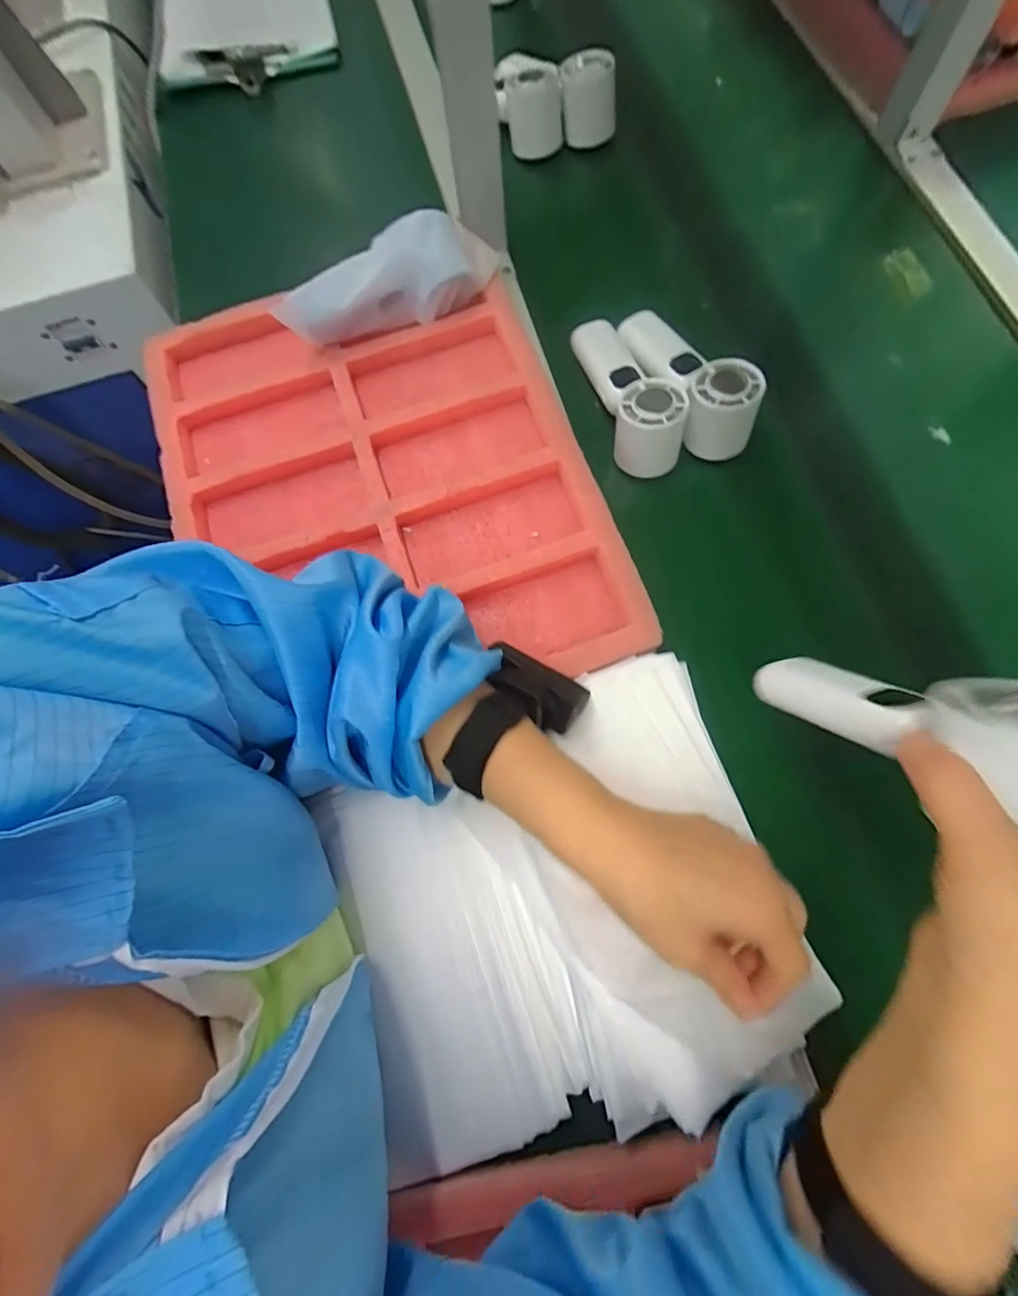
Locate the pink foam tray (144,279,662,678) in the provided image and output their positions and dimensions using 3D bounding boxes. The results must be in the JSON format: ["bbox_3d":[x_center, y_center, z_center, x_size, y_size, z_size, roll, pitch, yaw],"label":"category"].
[{"bbox_3d":[-0.108,-0.135,0.435,0.324,0.043,0.407,-19,70,-5],"label":"pink foam tray"}]

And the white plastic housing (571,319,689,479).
[{"bbox_3d":[0.101,-0.223,0.453,0.047,0.060,0.144,-18,70,-4],"label":"white plastic housing"}]

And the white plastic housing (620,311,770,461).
[{"bbox_3d":[0.145,-0.231,0.448,0.063,0.056,0.157,-29,71,-8],"label":"white plastic housing"}]

